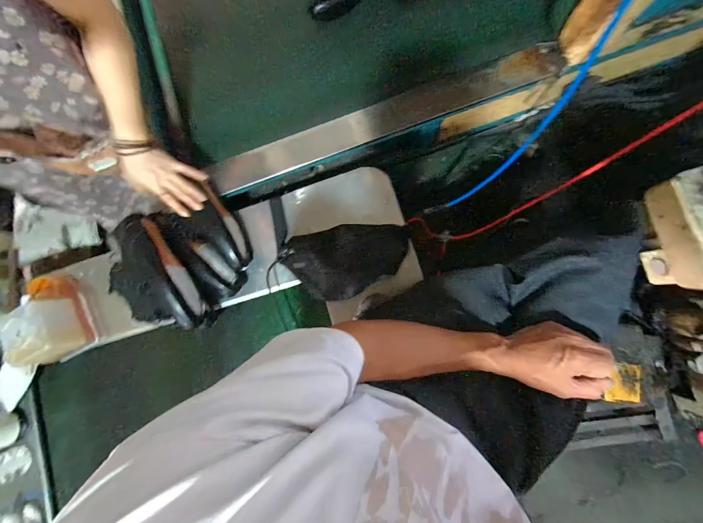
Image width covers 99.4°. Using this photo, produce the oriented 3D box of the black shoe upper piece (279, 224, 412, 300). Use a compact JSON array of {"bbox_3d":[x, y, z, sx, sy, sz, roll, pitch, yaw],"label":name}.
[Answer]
[{"bbox_3d":[-0.003,-0.003,0.638,0.268,0.032,0.150,-14,97,0],"label":"black shoe upper piece"}]

